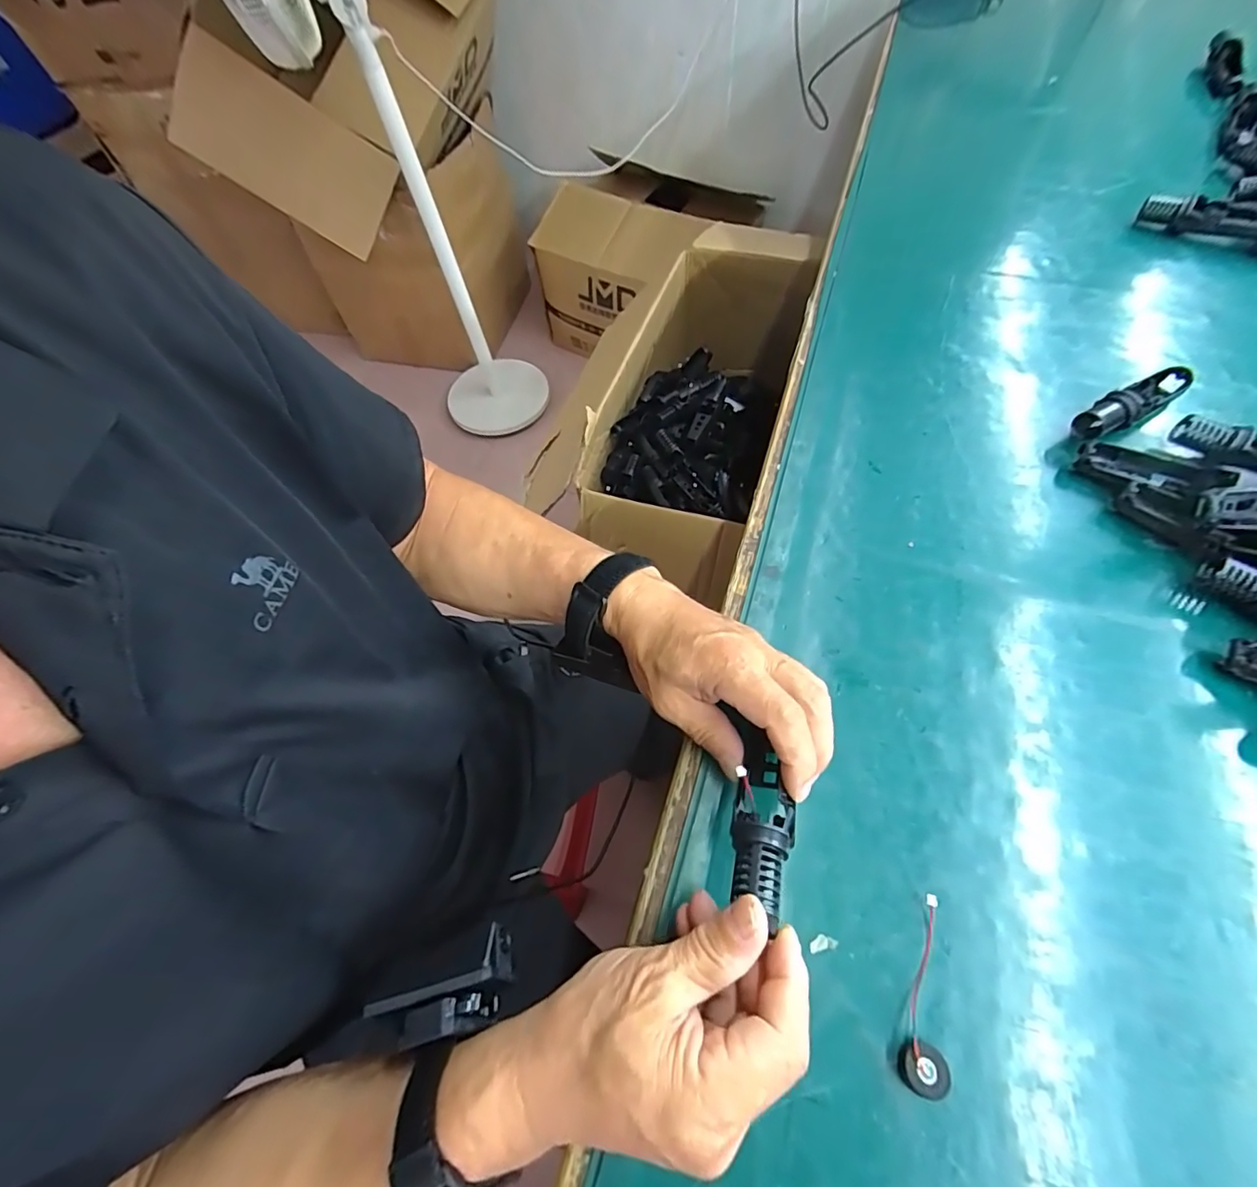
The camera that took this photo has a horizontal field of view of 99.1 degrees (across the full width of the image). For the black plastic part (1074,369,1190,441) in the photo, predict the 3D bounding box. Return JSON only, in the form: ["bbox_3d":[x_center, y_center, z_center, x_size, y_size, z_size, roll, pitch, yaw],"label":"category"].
[{"bbox_3d":[0.423,-0.161,0.445,0.124,0.031,0.027,-29,64,-12],"label":"black plastic part"}]

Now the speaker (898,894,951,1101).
[{"bbox_3d":[0.156,0.204,0.274,0.020,0.009,0.086,20,64,13],"label":"speaker"}]

